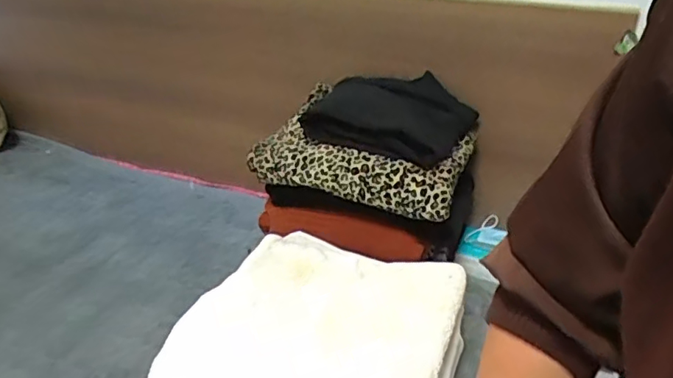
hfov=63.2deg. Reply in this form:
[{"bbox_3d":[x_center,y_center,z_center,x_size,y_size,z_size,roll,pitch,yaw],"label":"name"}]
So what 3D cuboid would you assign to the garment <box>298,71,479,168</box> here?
[{"bbox_3d":[0.088,-0.119,0.863,0.239,0.060,0.226,12,33,19],"label":"garment"}]

